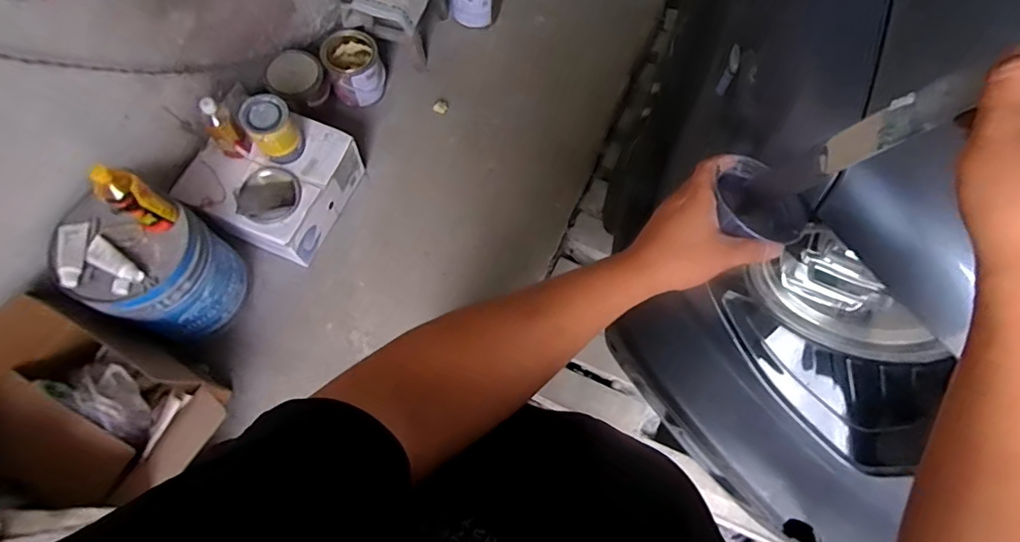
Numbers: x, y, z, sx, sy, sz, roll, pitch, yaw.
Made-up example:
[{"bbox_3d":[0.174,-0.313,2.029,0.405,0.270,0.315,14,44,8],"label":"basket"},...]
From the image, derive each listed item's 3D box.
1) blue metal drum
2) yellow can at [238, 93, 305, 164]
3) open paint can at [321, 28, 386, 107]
[{"bbox_3d":[-0.772,0.003,1.150,0.238,0.337,0.240,18,70,4],"label":"blue metal drum"},{"bbox_3d":[-0.566,-0.340,1.230,0.108,0.134,0.108,-30,74,-13],"label":"yellow can"},{"bbox_3d":[-0.447,-0.588,1.490,0.155,0.166,0.164,-15,71,-8],"label":"open paint can"}]

